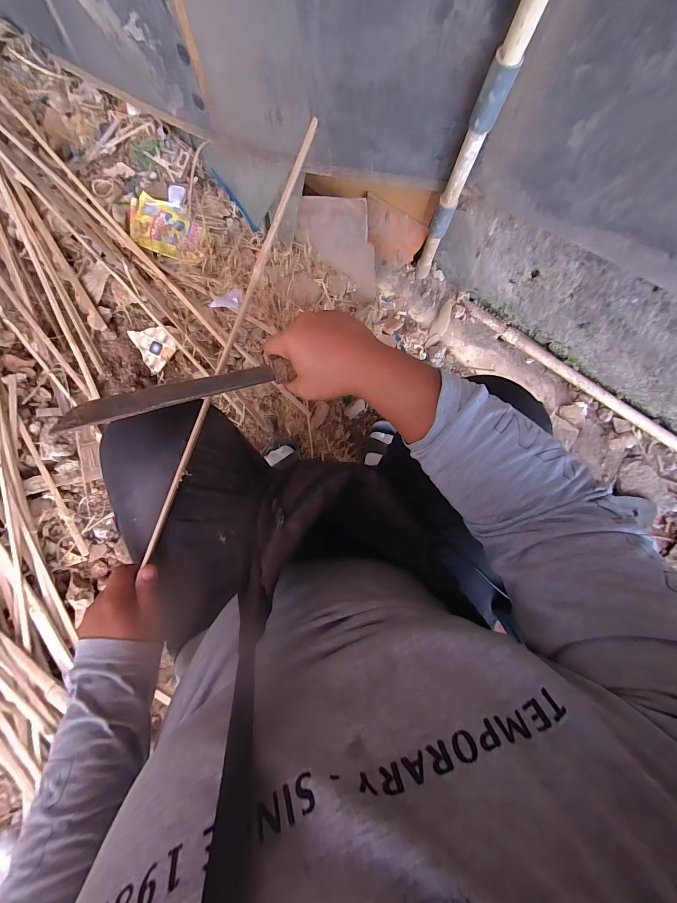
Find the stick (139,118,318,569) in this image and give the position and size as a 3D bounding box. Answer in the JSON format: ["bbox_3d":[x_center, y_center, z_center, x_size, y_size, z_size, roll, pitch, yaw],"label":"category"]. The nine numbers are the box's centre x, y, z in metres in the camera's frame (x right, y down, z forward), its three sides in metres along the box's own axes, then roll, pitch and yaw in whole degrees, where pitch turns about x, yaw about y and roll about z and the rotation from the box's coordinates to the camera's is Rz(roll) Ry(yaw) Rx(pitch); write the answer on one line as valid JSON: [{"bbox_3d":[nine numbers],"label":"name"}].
[{"bbox_3d":[-0.123,-0.119,0.386,0.012,0.010,0.521,22,91,-2],"label":"stick"}]

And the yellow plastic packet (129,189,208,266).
[{"bbox_3d":[-0.382,-0.504,0.780,0.170,0.018,0.121,15,83,-2],"label":"yellow plastic packet"}]

